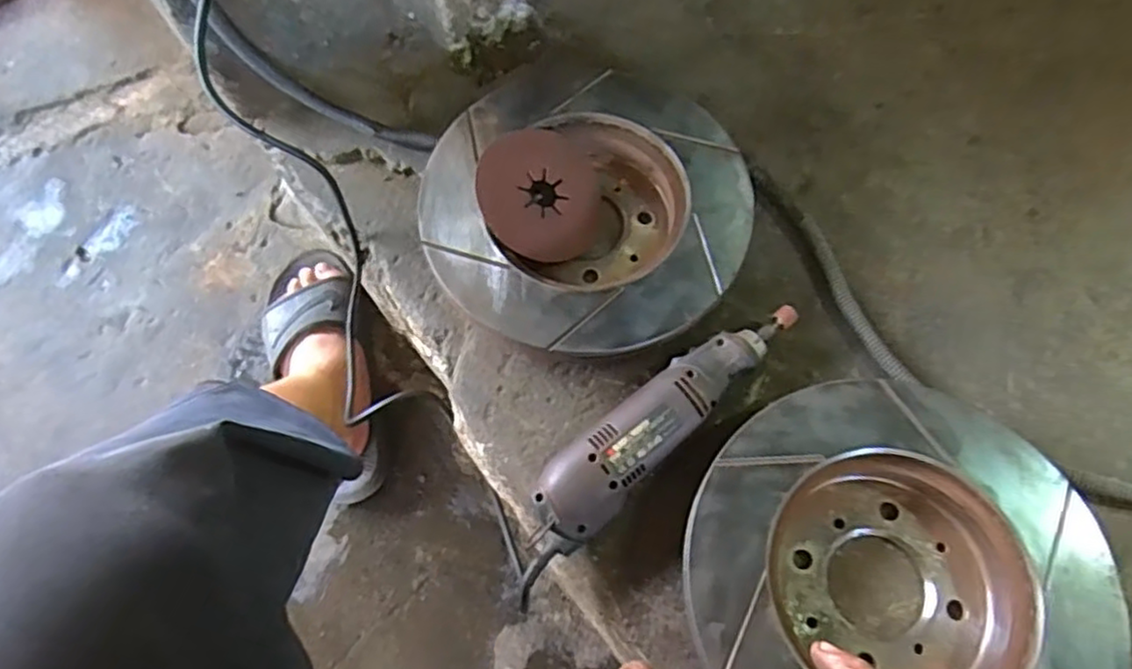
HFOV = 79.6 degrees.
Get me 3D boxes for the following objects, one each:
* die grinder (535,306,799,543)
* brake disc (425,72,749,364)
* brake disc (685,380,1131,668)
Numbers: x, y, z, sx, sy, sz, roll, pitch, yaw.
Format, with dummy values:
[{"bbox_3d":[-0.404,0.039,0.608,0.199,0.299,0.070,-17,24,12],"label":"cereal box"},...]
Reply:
[{"bbox_3d":[0.072,0.052,0.484,0.227,0.046,0.050,-43,72,-15],"label":"die grinder"},{"bbox_3d":[0.017,-0.112,0.553,0.262,0.052,0.261,-1,67,2],"label":"brake disc"},{"bbox_3d":[0.202,0.154,0.432,0.245,0.047,0.238,-1,67,2],"label":"brake disc"}]

